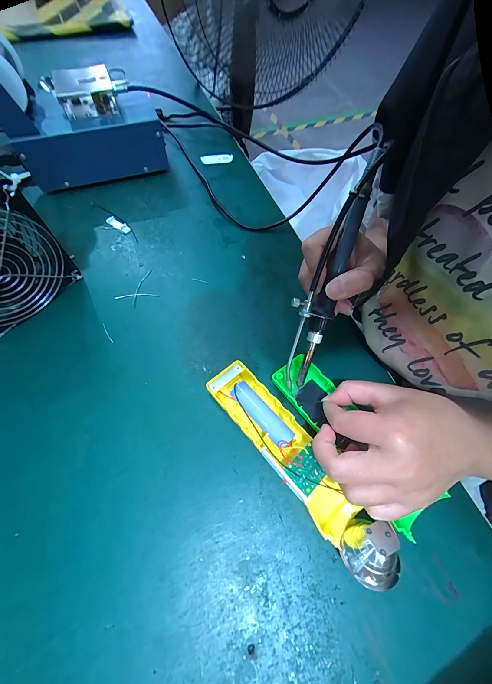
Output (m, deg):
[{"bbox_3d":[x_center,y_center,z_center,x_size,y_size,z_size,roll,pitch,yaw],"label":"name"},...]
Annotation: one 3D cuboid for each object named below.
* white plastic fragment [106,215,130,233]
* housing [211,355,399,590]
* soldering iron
[{"bbox_3d":[-0.173,-0.159,0.364,0.037,0.005,0.012,33,66,13],"label":"white plastic fragment"},{"bbox_3d":[0.041,0.098,0.229,0.043,0.032,0.200,-34,69,-18],"label":"housing"},{"bbox_3d":[0.064,-0.048,0.231,0.033,0.016,0.183,17,106,6],"label":"soldering iron"}]

